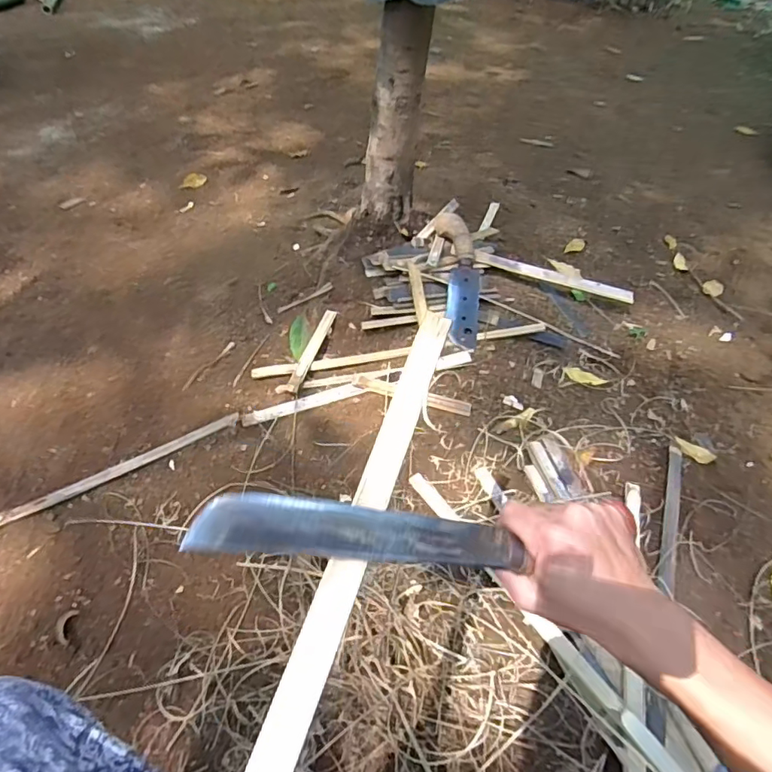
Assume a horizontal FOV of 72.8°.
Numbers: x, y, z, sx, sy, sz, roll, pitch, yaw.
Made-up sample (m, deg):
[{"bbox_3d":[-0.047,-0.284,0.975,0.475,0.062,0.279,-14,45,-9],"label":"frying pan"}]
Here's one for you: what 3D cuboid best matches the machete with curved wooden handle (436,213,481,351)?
[{"bbox_3d":[0.174,-0.248,1.209,0.086,0.034,0.371,1,64,-4],"label":"machete with curved wooden handle"}]

